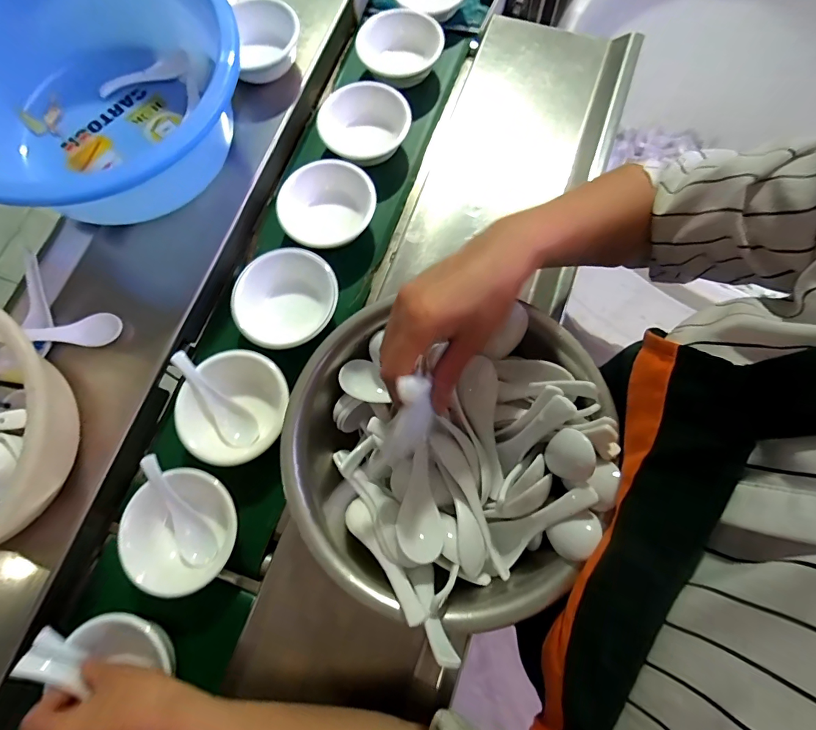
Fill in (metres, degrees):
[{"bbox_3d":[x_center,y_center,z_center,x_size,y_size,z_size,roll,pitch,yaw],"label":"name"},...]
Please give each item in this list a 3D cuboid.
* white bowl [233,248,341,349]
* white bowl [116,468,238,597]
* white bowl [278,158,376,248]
[{"bbox_3d":[-0.138,-0.072,0.467,0.109,0.039,0.113,0,74,0],"label":"white bowl"},{"bbox_3d":[-0.224,0.166,0.410,0.104,0.058,0.120,14,74,4],"label":"white bowl"},{"bbox_3d":[-0.097,-0.192,0.504,0.114,0.050,0.108,0,74,0],"label":"white bowl"}]

